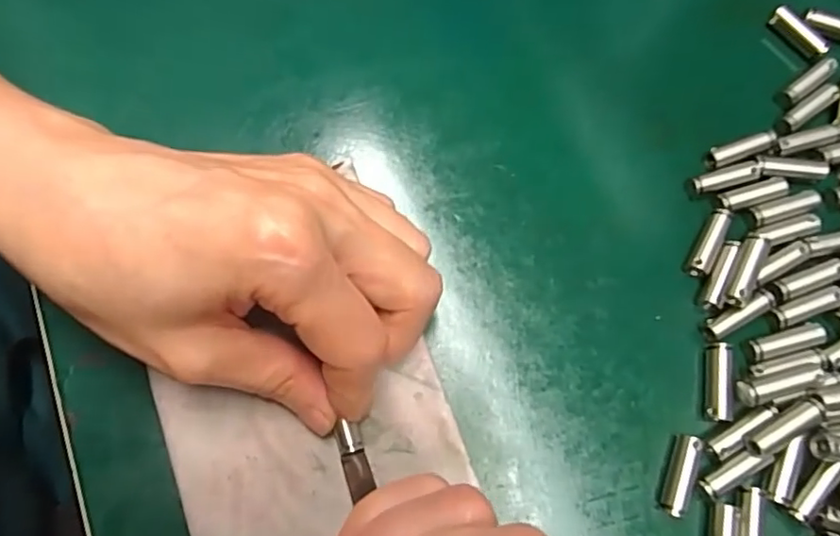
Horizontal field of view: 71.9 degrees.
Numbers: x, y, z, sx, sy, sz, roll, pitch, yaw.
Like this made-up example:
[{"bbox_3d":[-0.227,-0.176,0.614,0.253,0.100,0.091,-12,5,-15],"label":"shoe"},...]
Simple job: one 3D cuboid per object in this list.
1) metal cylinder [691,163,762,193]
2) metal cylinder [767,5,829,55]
[{"bbox_3d":[0.109,-0.033,0.205,0.025,0.004,0.006,-16,75,-3],"label":"metal cylinder"},{"bbox_3d":[0.147,-0.092,0.224,0.006,0.005,0.024,-38,77,-9],"label":"metal cylinder"}]

